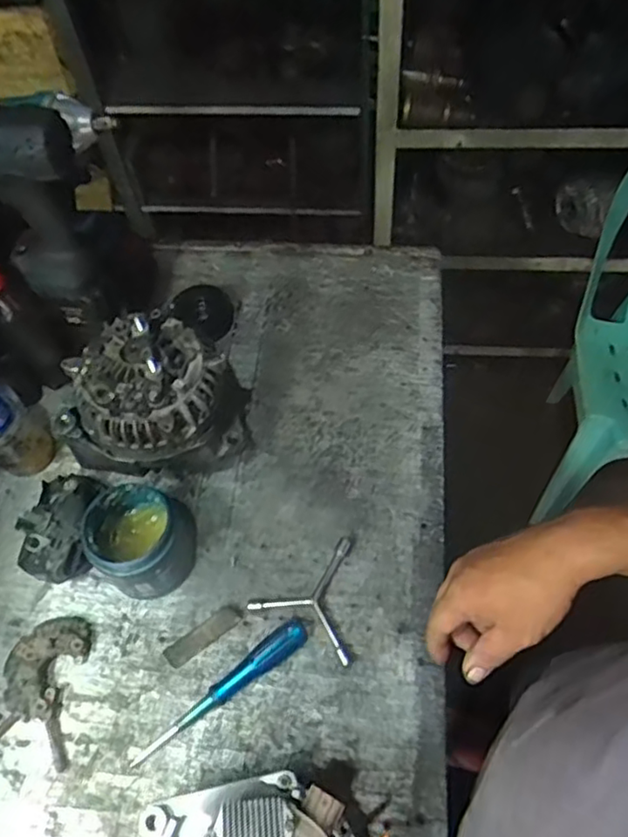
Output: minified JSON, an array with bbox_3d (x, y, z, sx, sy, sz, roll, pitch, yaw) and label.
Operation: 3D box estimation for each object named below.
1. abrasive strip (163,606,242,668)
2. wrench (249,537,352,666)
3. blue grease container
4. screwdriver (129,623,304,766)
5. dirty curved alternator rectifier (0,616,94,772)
[{"bbox_3d":[-0.113,0.220,0.648,0.082,0.010,0.023,-32,61,-16],"label":"abrasive strip"},{"bbox_3d":[0.011,0.175,0.664,0.114,0.015,0.114,26,63,17],"label":"wrench"},{"bbox_3d":[-0.179,0.121,0.659,0.096,0.098,0.107,-4,57,1],"label":"blue grease container"},{"bbox_3d":[-0.088,0.260,0.613,0.195,0.027,0.029,-33,61,-17],"label":"screwdriver"},{"bbox_3d":[-0.270,0.261,0.621,0.087,0.025,0.134,5,58,7],"label":"dirty curved alternator rectifier"}]

